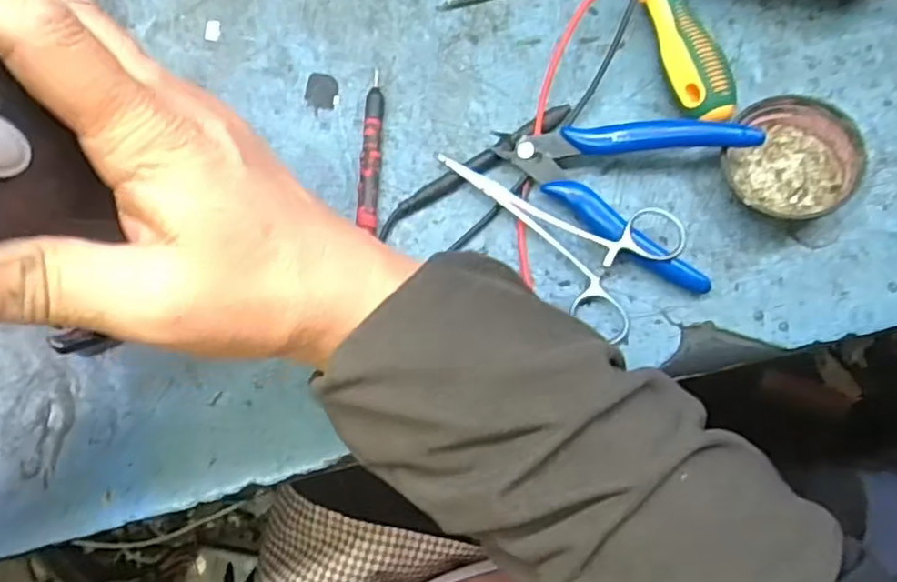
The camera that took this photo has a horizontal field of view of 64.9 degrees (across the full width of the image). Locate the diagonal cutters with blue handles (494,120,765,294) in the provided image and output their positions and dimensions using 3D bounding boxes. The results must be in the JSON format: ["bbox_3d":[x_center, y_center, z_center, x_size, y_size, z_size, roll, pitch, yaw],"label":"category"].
[{"bbox_3d":[0.081,-0.057,0.343,0.116,0.026,0.077,21,79,6],"label":"diagonal cutters with blue handles"}]

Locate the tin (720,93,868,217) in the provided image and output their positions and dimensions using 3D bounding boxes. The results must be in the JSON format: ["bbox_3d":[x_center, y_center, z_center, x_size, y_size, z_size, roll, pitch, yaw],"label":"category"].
[{"bbox_3d":[0.166,-0.063,0.342,0.056,0.019,0.059,0,78,2],"label":"tin"}]

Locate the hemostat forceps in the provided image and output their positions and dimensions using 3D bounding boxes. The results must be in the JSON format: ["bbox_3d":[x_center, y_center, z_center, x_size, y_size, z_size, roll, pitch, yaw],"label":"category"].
[{"bbox_3d":[0.051,-0.037,0.345,0.121,0.016,0.069,35,81,8],"label":"hemostat forceps"}]

